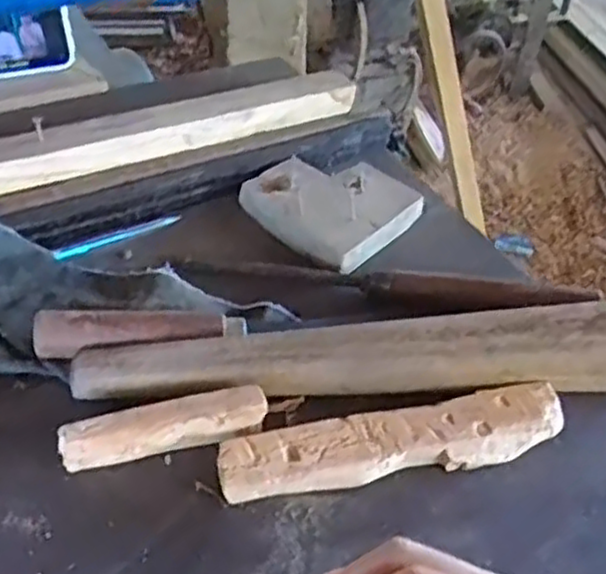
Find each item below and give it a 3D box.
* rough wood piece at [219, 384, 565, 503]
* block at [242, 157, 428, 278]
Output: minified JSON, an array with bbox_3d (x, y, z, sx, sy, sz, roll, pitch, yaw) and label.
[{"bbox_3d":[0.056,0.093,0.432,0.206,0.021,0.037,-8,44,-13],"label":"rough wood piece"},{"bbox_3d":[0.018,-0.070,0.595,0.120,0.028,0.111,29,48,25],"label":"block"}]

